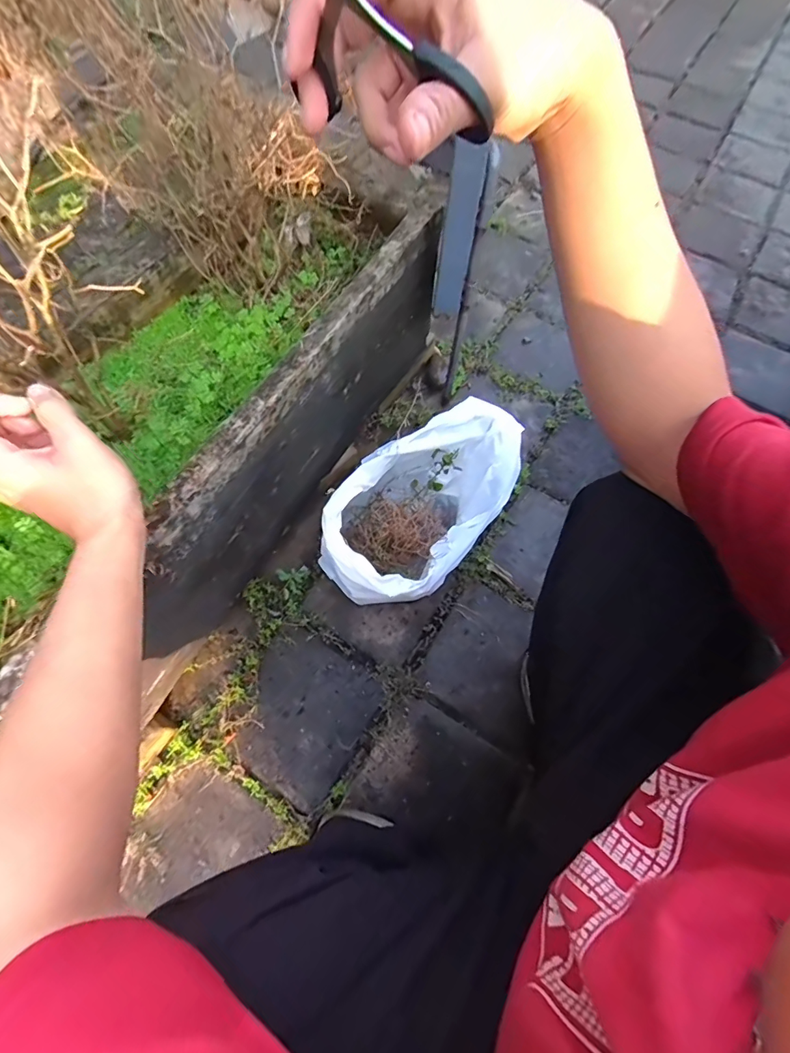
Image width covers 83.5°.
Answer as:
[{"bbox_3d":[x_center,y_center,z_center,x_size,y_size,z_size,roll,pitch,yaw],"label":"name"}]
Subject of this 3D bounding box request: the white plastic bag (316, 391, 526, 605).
[{"bbox_3d":[0.037,-0.022,0.671,0.187,0.208,0.297,42,71,16],"label":"white plastic bag"}]

